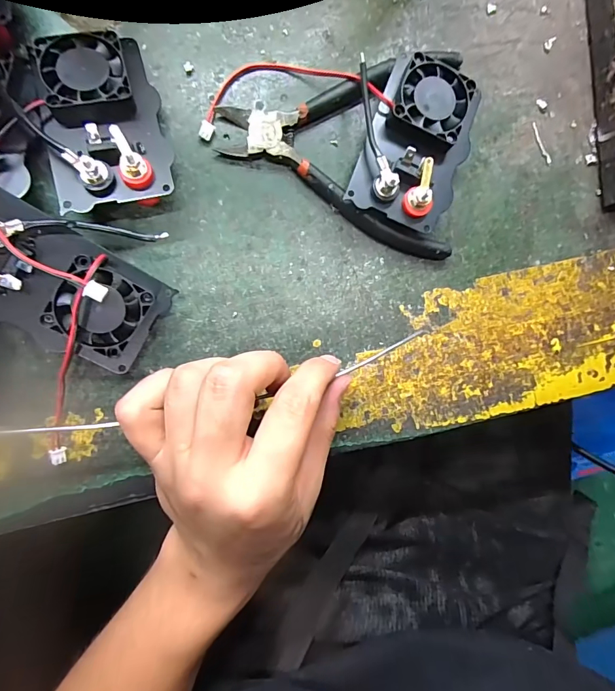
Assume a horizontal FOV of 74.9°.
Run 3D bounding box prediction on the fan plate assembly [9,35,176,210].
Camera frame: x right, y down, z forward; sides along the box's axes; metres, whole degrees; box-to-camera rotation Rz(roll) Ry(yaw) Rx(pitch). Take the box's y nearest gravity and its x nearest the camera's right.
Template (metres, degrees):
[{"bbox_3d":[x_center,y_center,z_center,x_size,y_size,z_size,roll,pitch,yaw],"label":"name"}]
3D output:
[{"bbox_3d":[-0.105,-0.113,0.202,0.058,0.031,0.086,-17,95,-7],"label":"fan plate assembly"}]

